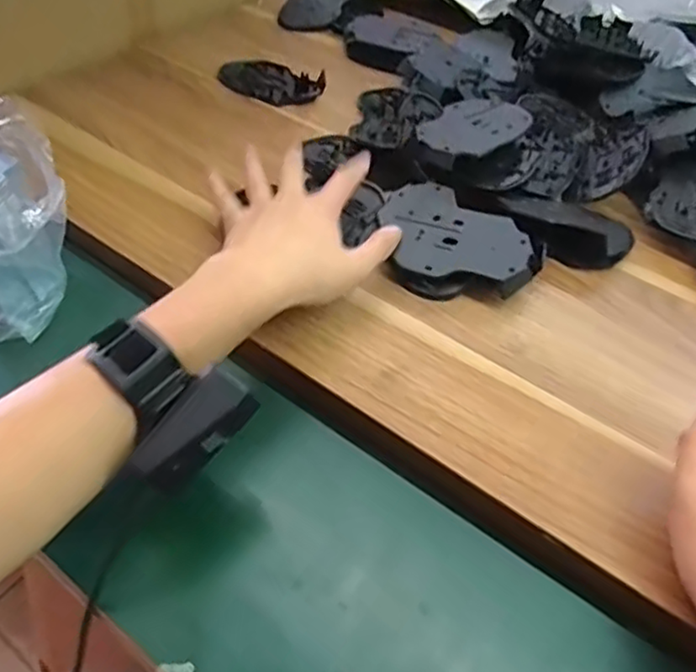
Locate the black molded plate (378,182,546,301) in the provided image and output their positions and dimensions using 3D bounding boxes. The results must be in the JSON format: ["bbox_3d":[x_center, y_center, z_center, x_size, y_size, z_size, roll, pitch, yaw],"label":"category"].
[{"bbox_3d":[0.076,-0.071,0.517,0.131,0.029,0.094,33,54,24],"label":"black molded plate"}]

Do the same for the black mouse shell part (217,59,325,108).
[{"bbox_3d":[-0.084,-0.274,0.716,0.116,0.016,0.069,20,49,15],"label":"black mouse shell part"}]

